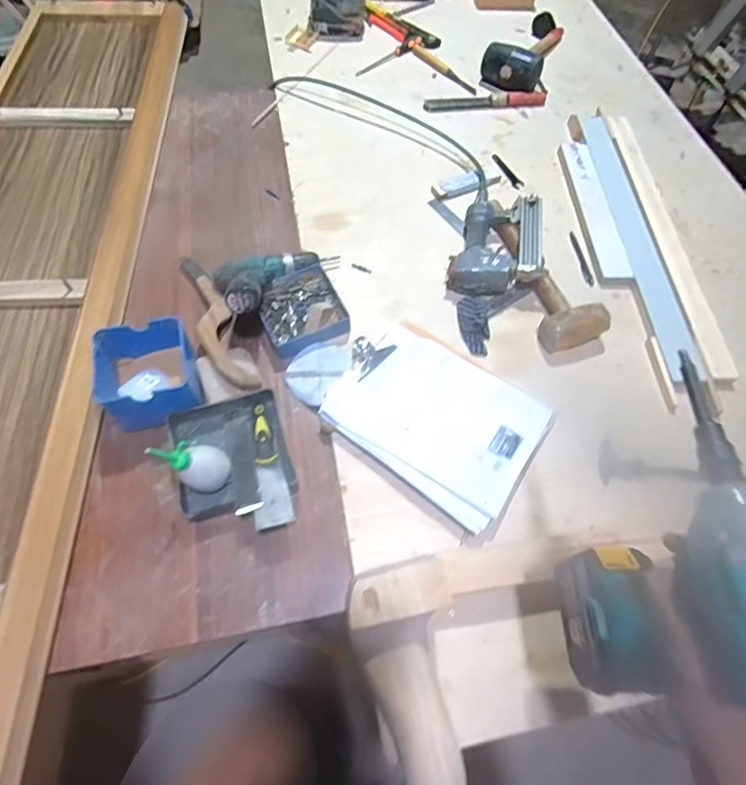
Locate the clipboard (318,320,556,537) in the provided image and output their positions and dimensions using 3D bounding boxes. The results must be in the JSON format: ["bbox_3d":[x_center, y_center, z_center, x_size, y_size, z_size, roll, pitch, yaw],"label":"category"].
[{"bbox_3d":[0.097,0.030,0.735,0.305,0.031,0.234,35,66,14],"label":"clipboard"}]

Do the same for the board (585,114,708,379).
[{"bbox_3d":[0.505,-0.319,0.923,0.063,0.031,0.658,-1,63,-4],"label":"board"}]

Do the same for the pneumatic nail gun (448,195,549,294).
[{"bbox_3d":[0.229,-0.270,0.871,0.159,0.053,0.221,12,62,3],"label":"pneumatic nail gun"}]

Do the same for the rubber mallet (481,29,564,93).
[{"bbox_3d":[0.372,-0.851,1.161,0.135,0.072,0.300,23,63,8],"label":"rubber mallet"}]

